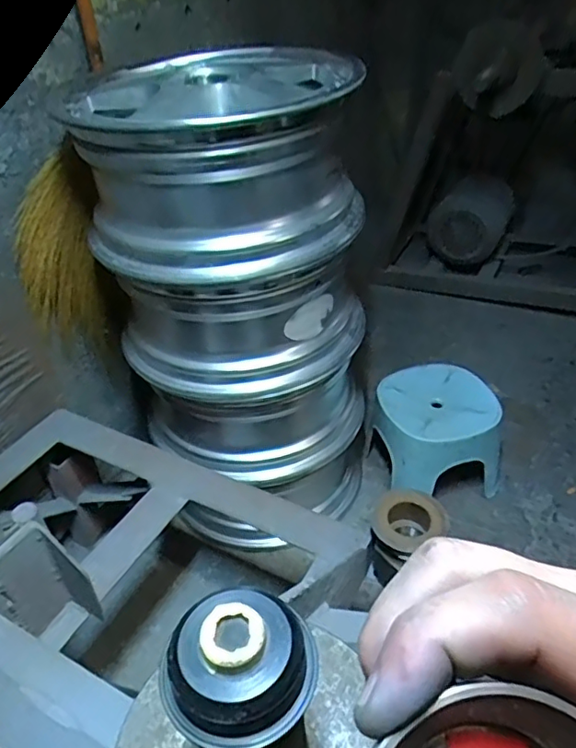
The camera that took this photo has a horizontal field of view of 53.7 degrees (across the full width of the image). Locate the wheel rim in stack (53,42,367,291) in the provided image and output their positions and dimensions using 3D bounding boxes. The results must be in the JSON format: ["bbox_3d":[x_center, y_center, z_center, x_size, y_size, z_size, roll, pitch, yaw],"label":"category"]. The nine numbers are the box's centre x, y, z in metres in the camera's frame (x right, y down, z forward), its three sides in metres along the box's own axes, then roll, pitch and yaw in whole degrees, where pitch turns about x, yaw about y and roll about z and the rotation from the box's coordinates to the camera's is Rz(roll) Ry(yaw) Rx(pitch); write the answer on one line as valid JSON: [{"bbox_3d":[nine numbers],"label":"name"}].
[{"bbox_3d":[-0.098,-0.314,0.837,0.396,0.221,0.341,-9,38,-7],"label":"wheel rim in stack"}]

